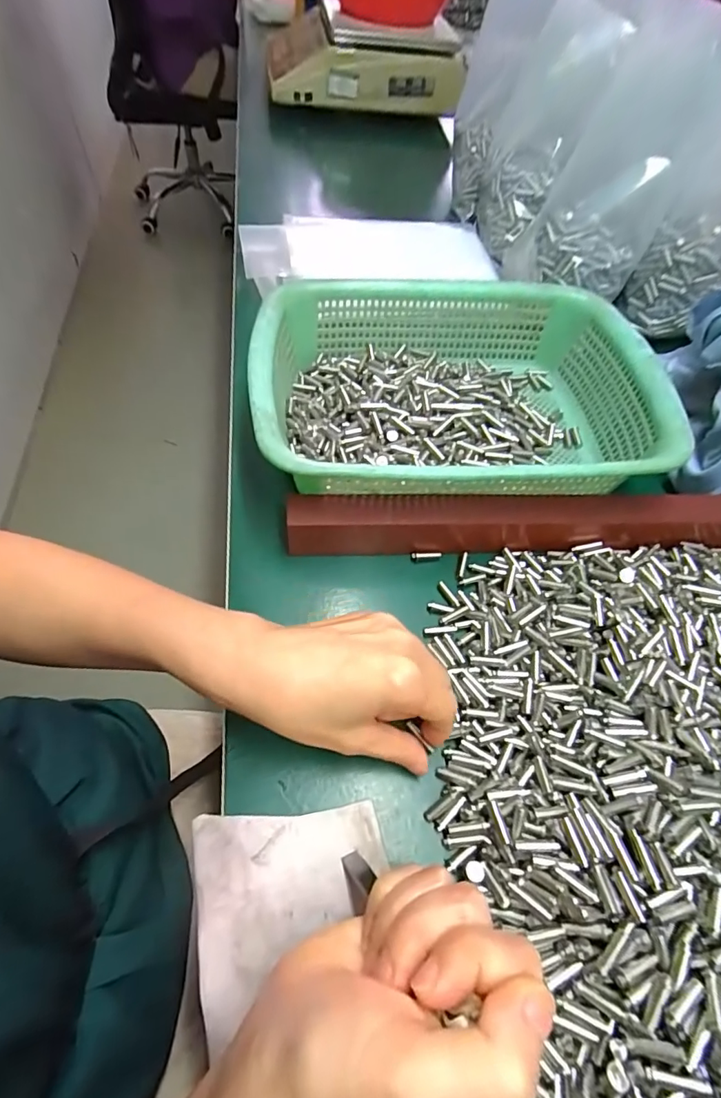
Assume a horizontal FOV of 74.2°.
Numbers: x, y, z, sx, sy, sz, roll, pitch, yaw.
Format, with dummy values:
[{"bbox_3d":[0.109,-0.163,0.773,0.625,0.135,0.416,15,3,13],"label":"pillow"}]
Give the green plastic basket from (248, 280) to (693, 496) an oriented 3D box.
[{"bbox_3d":[0.072,-0.123,0.378,0.297,0.074,0.220,-1,57,-5],"label":"green plastic basket"}]

